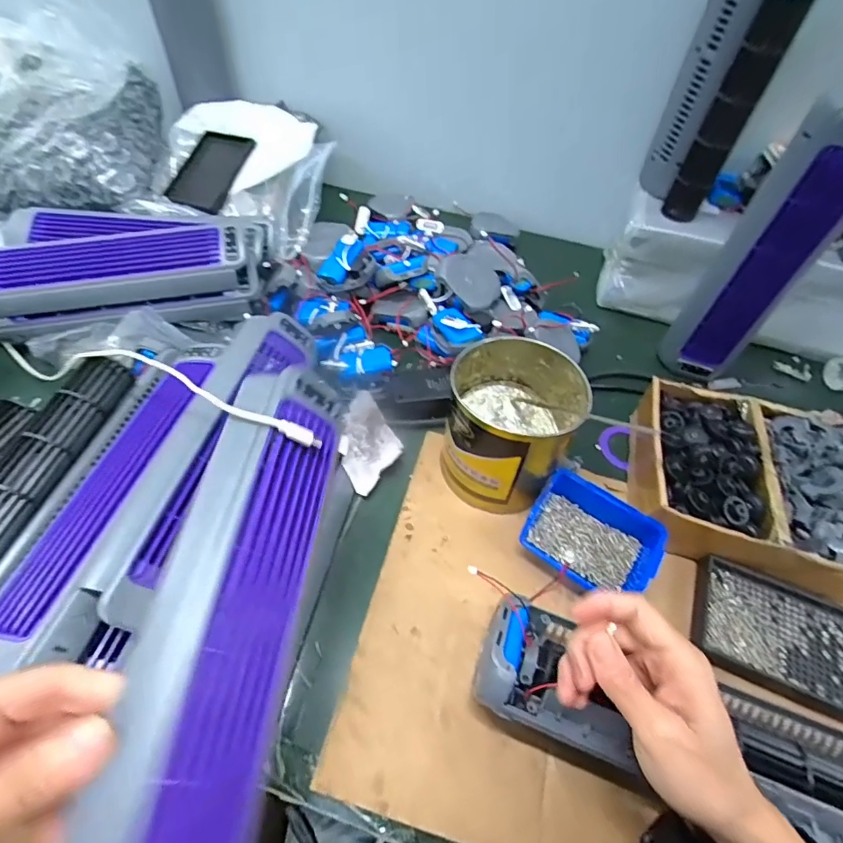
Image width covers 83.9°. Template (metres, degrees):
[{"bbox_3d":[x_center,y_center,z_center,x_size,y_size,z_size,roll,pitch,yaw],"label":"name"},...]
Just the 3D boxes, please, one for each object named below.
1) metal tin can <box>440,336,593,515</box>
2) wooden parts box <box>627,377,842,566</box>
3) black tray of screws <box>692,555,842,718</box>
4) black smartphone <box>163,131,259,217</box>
[{"bbox_3d":[0.084,0.001,0.457,0.120,0.111,0.119,2,53,-3],"label":"metal tin can"},{"bbox_3d":[0.324,0.056,0.463,0.217,0.068,0.186,11,53,3],"label":"wooden parts box"},{"bbox_3d":[0.312,0.181,0.406,0.139,0.020,0.097,22,55,12],"label":"black tray of screws"},{"bbox_3d":[-0.307,-0.363,0.680,0.099,0.009,0.142,11,71,13],"label":"black smartphone"}]

